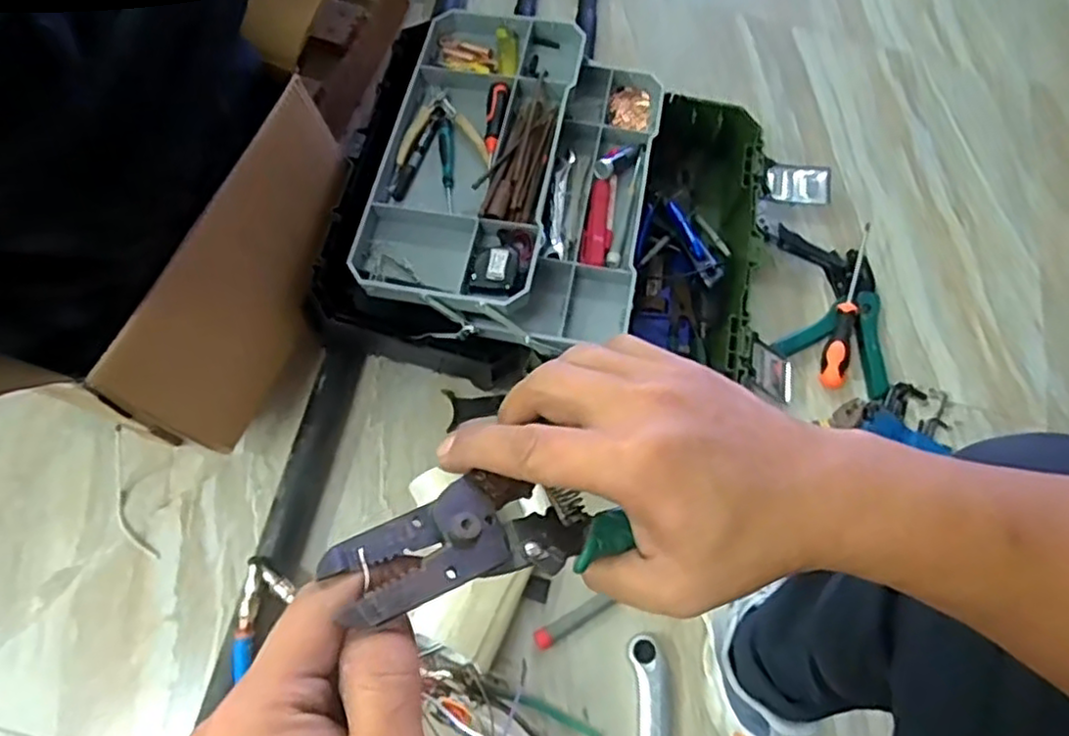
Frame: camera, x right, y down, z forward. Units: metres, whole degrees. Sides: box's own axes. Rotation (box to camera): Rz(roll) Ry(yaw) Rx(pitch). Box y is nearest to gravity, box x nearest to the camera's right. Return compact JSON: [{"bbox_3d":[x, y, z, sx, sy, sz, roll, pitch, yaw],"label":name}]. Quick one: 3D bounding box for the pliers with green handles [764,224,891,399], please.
[{"bbox_3d":[0.386,-0.077,0.883,0.160,0.027,0.205,11,65,2],"label":"pliers with green handles"}]

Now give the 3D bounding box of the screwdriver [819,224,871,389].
[{"bbox_3d":[0.408,-0.089,0.878,0.030,0.039,0.248,21,66,7],"label":"screwdriver"}]

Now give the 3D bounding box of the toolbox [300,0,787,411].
[{"bbox_3d":[0.035,-0.177,0.814,0.498,0.197,0.433,6,65,0],"label":"toolbox"}]

